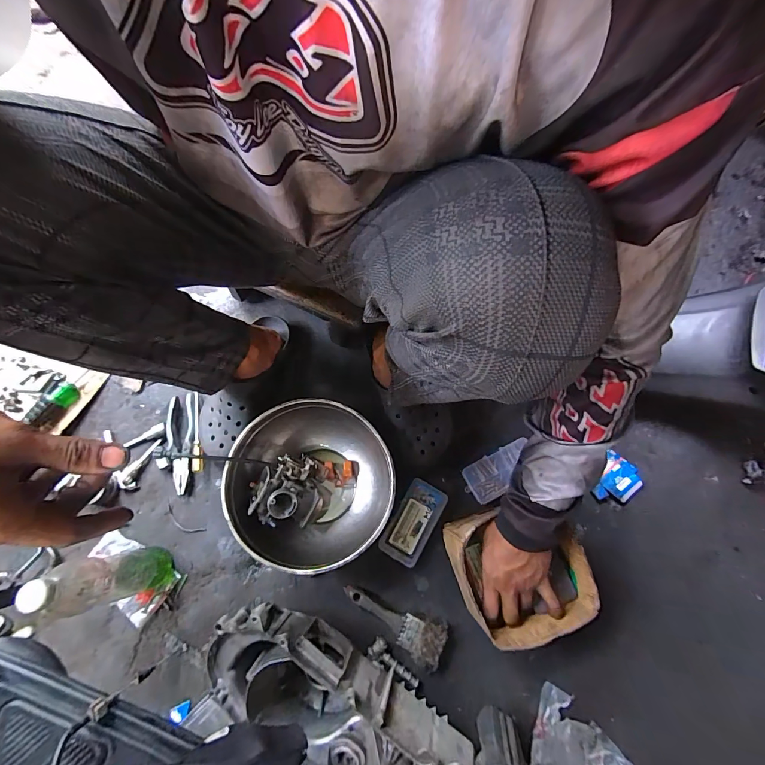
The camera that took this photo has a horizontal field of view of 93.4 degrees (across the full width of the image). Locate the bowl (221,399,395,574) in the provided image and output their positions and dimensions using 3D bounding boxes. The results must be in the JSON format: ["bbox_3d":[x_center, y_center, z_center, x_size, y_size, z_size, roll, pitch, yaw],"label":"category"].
[{"bbox_3d":[-0.112,0.156,0.577,0.248,0.099,0.238,0,74,-1],"label":"bowl"}]

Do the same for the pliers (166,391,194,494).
[{"bbox_3d":[-0.360,0.108,0.647,0.049,0.017,0.174,-11,74,-4],"label":"pliers"}]

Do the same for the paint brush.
[{"bbox_3d":[0.014,0.360,0.547,0.161,0.017,0.055,21,74,20],"label":"paint brush"}]

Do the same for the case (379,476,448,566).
[{"bbox_3d":[0.052,0.228,0.593,0.067,0.015,0.128,30,75,7],"label":"case"}]

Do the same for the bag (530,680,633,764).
[{"bbox_3d":[0.270,0.502,0.479,0.137,0.048,0.102,33,76,8],"label":"bag"}]

